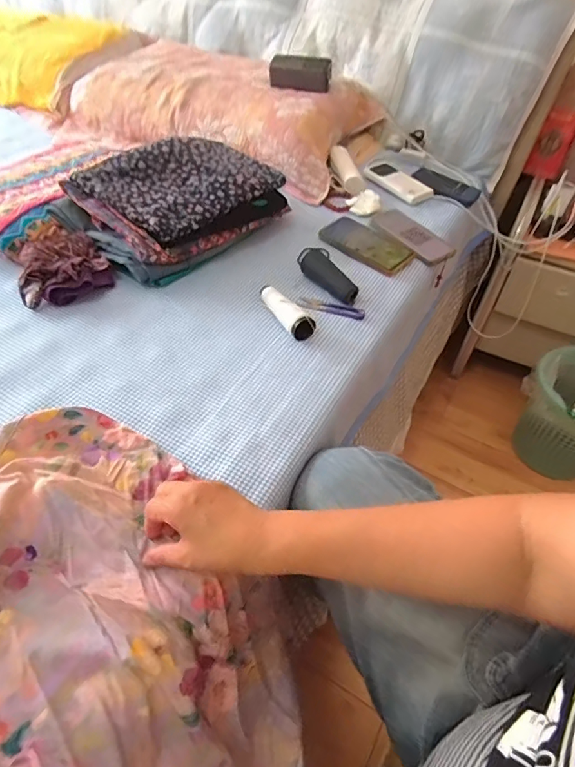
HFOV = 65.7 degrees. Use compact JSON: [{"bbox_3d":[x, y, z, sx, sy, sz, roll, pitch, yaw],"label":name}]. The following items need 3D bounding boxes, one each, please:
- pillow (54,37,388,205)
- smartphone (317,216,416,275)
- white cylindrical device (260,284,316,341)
[{"bbox_3d":[-0.170,-0.644,1.027,0.680,0.147,0.359,21,50,15],"label":"pillow"},{"bbox_3d":[0.140,-0.249,0.791,0.161,0.010,0.084,36,64,23],"label":"smartphone"},{"bbox_3d":[-0.007,-0.105,0.630,0.026,0.031,0.119,-23,53,-26],"label":"white cylindrical device"}]

